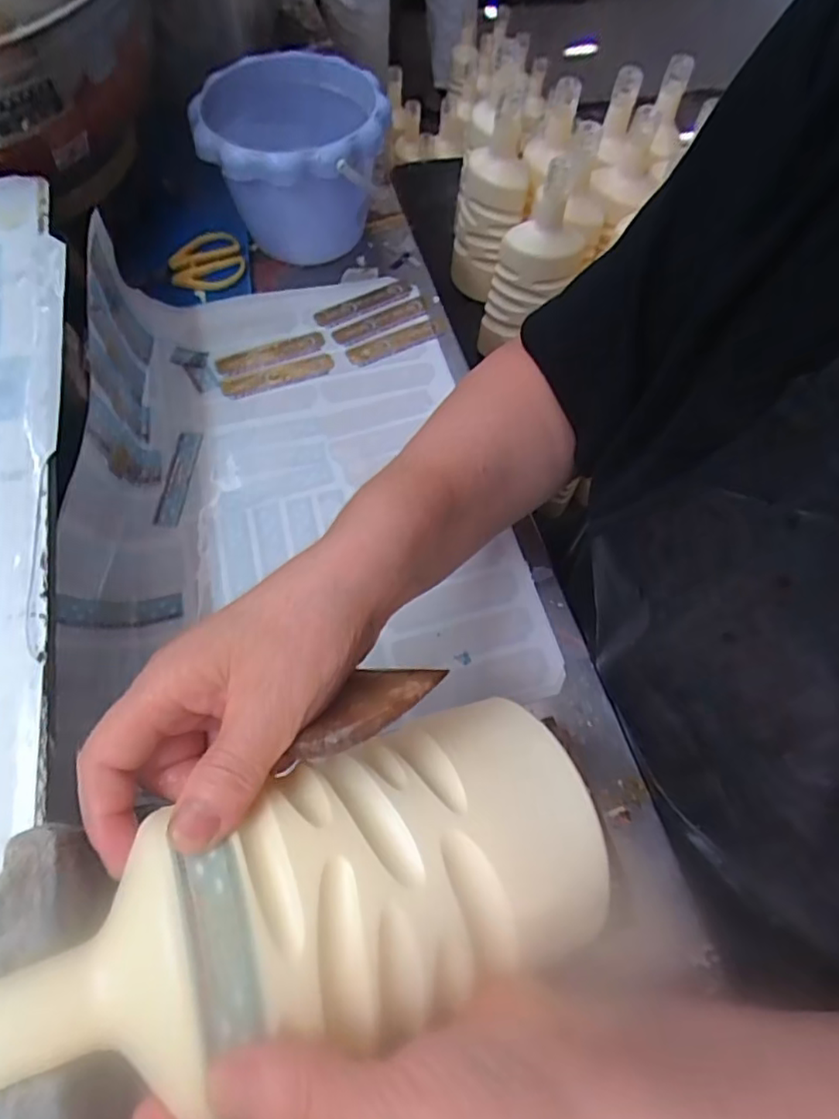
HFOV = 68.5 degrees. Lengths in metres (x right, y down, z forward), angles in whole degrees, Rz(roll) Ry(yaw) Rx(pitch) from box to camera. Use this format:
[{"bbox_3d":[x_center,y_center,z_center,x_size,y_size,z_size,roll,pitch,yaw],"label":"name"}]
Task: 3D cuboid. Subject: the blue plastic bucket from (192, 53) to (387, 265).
[{"bbox_3d":[-0.107,-0.345,0.550,0.152,0.122,0.159,2,62,-3],"label":"blue plastic bucket"}]

